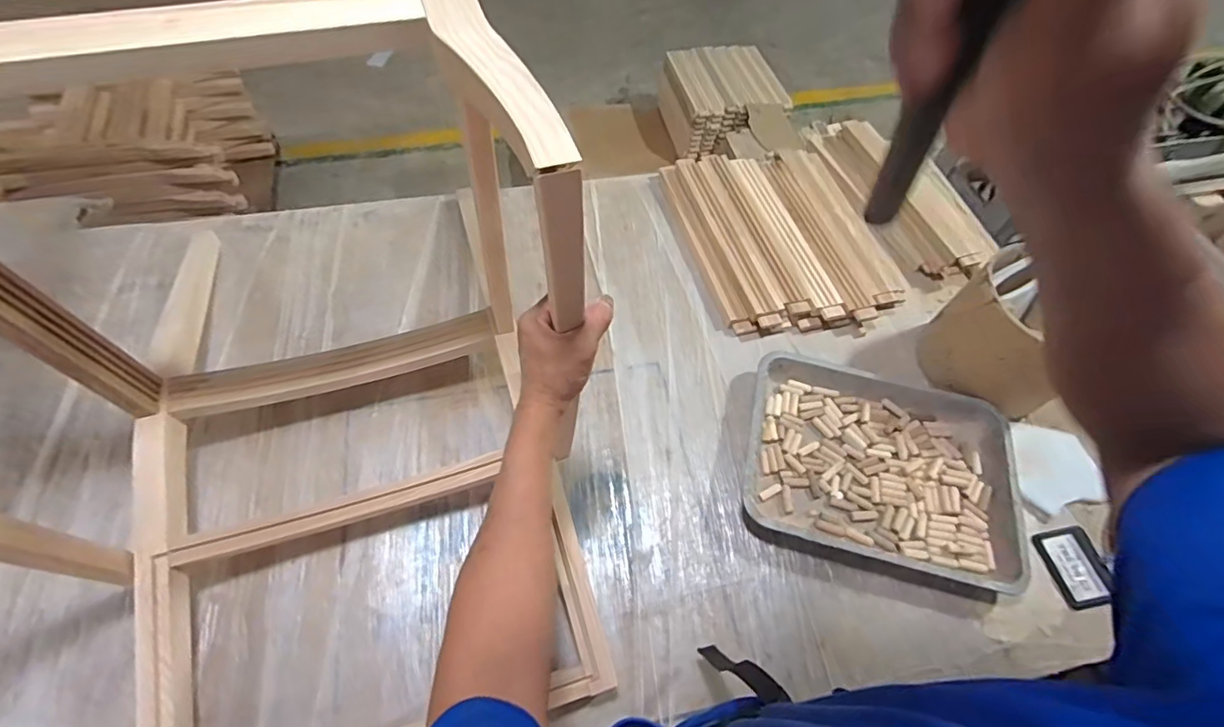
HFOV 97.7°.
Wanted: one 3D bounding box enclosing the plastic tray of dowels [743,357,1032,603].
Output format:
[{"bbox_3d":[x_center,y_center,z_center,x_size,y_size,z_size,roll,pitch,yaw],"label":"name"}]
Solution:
[{"bbox_3d":[0.406,0.149,0.809,0.396,0.047,0.303,14,59,5],"label":"plastic tray of dowels"}]

